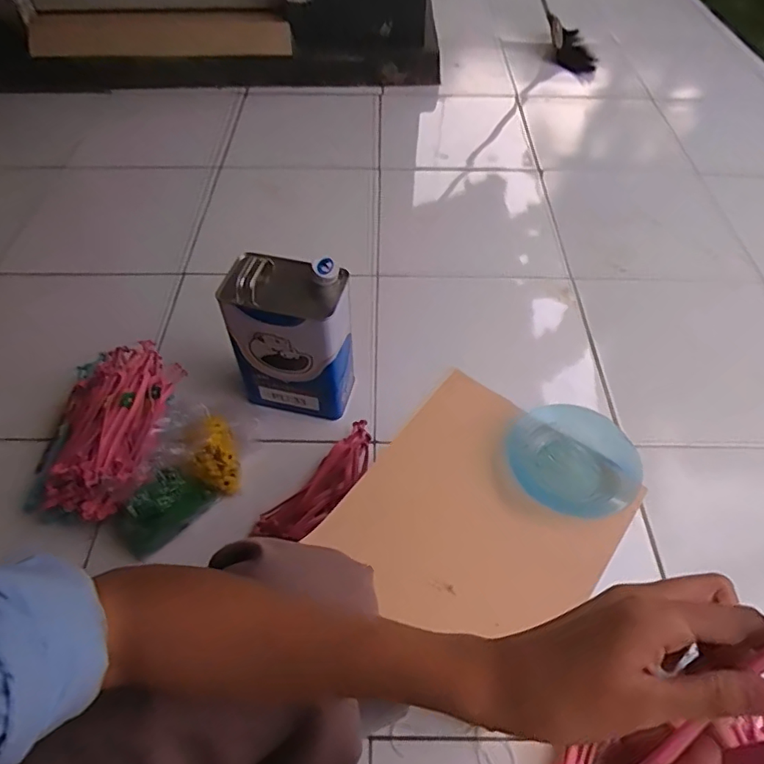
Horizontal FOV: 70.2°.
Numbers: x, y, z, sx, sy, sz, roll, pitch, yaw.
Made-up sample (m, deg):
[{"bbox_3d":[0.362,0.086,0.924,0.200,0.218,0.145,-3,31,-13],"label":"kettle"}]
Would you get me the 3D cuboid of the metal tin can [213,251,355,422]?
[{"bbox_3d":[-0.135,-0.064,0.835,0.167,0.257,0.112,8,53,5],"label":"metal tin can"}]

